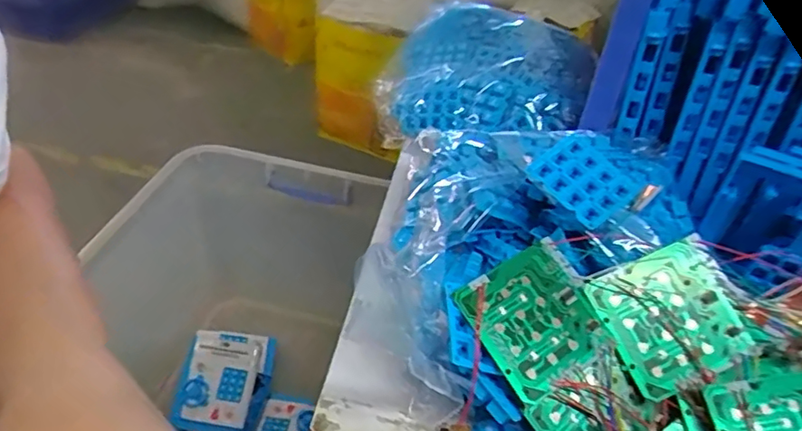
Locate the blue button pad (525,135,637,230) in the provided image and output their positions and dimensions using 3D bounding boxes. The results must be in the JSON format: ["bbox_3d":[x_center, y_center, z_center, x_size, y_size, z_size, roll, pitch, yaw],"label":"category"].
[{"bbox_3d":[0.121,-0.025,0.378,0.049,0.012,0.062,-33,64,-17],"label":"blue button pad"}]

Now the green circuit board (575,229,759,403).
[{"bbox_3d":[0.154,0.057,0.320,0.073,0.006,0.072,-25,69,-1],"label":"green circuit board"}]

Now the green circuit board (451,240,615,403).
[{"bbox_3d":[0.077,0.057,0.319,0.072,0.006,0.070,-27,69,-20],"label":"green circuit board"}]

